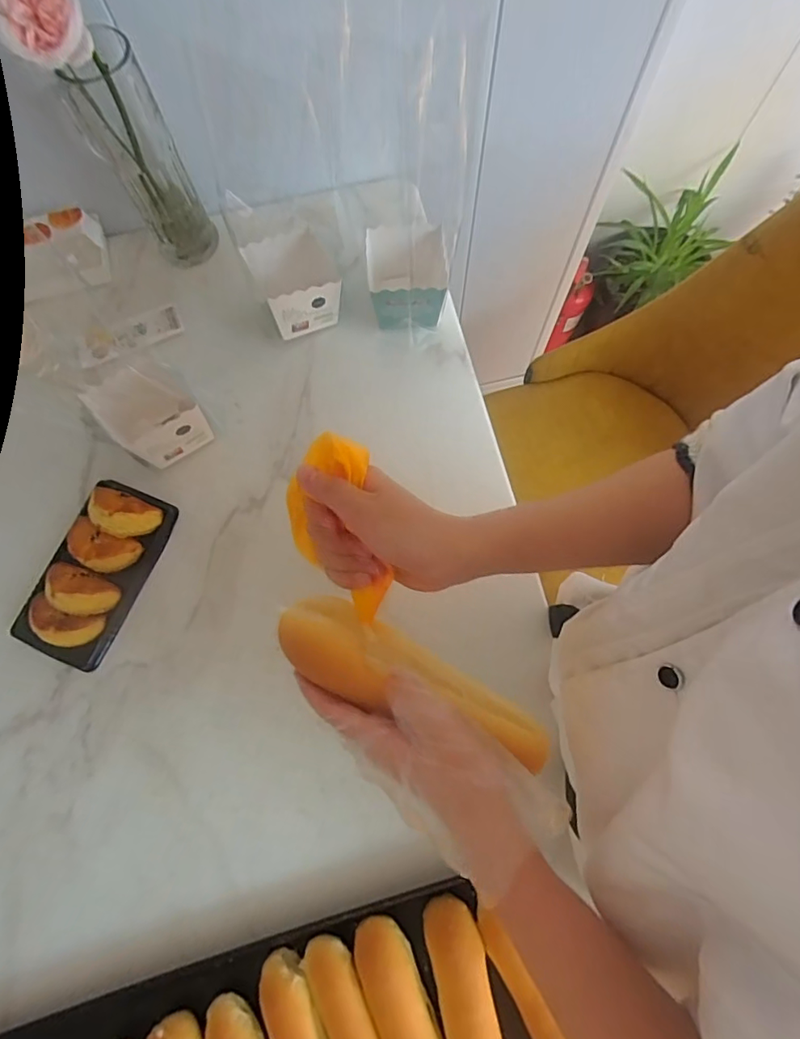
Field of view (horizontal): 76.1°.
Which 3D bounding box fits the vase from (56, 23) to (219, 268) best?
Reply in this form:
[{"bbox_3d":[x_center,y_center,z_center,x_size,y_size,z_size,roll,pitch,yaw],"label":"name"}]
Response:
[{"bbox_3d":[-0.299,-0.418,0.600,0.084,0.228,0.068,-26,76,-5],"label":"vase"}]

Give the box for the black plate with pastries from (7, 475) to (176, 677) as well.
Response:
[{"bbox_3d":[-0.336,0.055,0.560,0.100,0.038,0.195,22,77,7],"label":"black plate with pastries"}]

